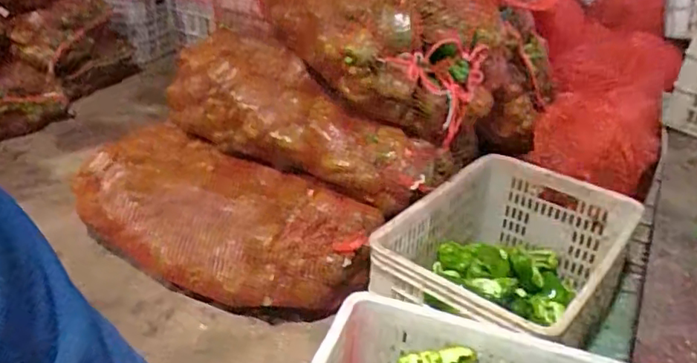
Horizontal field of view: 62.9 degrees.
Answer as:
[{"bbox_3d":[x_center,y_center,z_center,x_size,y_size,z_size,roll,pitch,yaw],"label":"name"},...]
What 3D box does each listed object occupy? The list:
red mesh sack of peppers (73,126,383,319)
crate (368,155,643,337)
[{"bbox_3d":[-0.301,0.081,1.278,0.754,0.201,0.296,21,34,27],"label":"red mesh sack of peppers"},{"bbox_3d":[0.311,0.166,1.137,0.365,0.227,0.505,25,36,32],"label":"crate"}]

